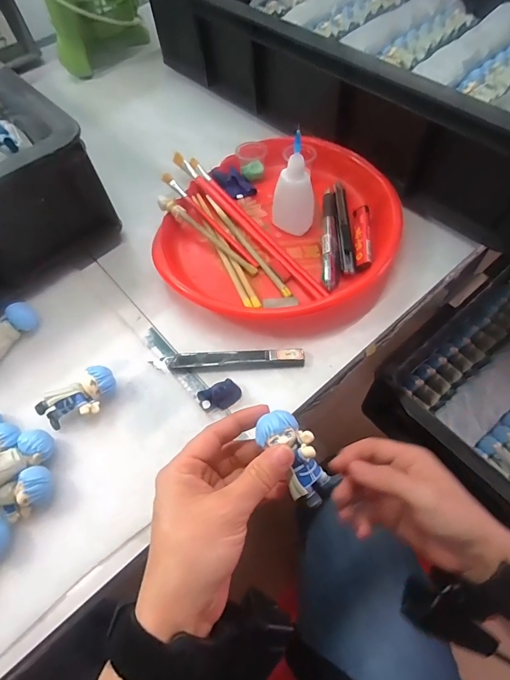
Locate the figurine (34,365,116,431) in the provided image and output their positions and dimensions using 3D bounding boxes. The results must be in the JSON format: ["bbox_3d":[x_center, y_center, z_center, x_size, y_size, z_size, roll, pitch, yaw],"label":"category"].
[{"bbox_3d":[-0.147,0.051,0.330,0.063,0.028,0.031,-36,64,-19],"label":"figurine"}]

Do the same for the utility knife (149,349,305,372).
[{"bbox_3d":[-0.024,0.018,0.353,0.137,0.009,0.013,-2,58,1],"label":"utility knife"}]

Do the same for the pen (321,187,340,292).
[{"bbox_3d":[0.079,-0.110,0.408,0.016,0.012,0.136,3,58,3],"label":"pen"}]

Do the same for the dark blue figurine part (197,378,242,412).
[{"bbox_3d":[-0.030,0.047,0.333,0.036,0.018,0.020,-22,60,-12],"label":"dark blue figurine part"}]

